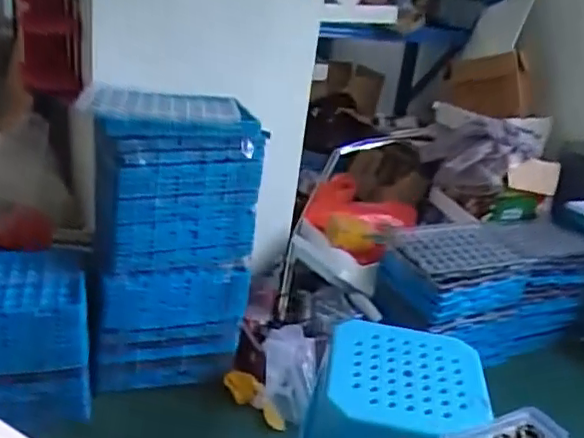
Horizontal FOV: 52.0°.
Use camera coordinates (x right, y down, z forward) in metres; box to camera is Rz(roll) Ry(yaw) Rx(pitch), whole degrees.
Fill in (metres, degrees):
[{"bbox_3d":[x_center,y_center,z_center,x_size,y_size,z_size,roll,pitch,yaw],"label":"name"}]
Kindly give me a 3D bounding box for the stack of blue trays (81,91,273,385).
[{"bbox_3d":[-0.328,0.041,1.607,0.401,0.710,0.349,-5,27,-25],"label":"stack of blue trays"}]

